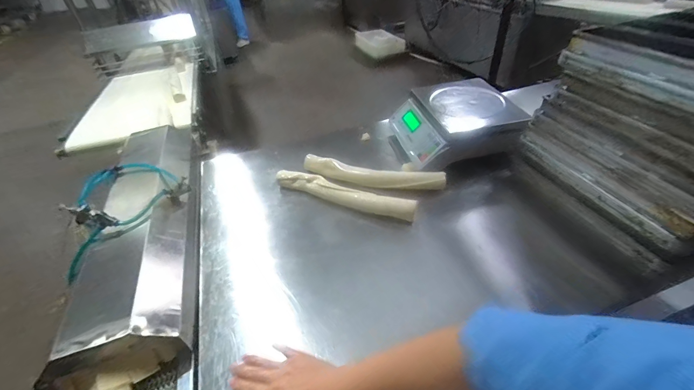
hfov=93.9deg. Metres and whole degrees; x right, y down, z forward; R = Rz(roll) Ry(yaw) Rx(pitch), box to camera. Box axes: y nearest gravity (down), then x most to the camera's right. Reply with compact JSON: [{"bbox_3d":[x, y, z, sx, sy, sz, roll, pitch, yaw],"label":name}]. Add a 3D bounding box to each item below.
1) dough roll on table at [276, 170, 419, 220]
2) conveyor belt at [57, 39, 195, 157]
[{"bbox_3d":[-0.014,-0.006,0.810,0.374,0.043,0.043,15,43,22],"label":"dough roll on table"},{"bbox_3d":[-0.908,-0.435,1.433,0.448,0.053,0.804,-14,40,-12],"label":"conveyor belt"}]

